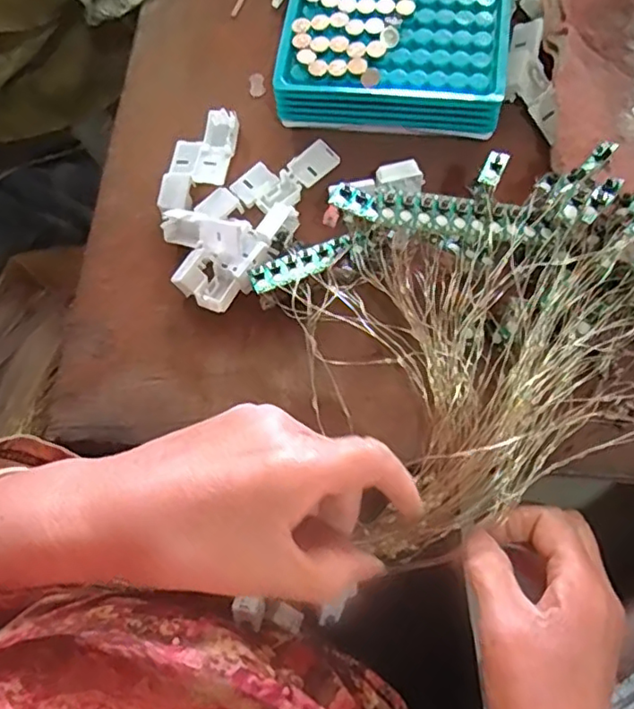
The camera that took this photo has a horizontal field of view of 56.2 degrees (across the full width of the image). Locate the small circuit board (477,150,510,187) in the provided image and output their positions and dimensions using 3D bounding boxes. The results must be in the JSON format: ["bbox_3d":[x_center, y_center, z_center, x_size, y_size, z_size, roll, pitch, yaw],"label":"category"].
[{"bbox_3d":[0.092,-0.096,0.307,0.011,0.004,0.018,26,95,-4],"label":"small circuit board"}]

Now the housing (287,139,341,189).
[{"bbox_3d":[-0.002,-0.117,0.363,0.029,0.007,0.021,-42,73,-8],"label":"housing"}]

